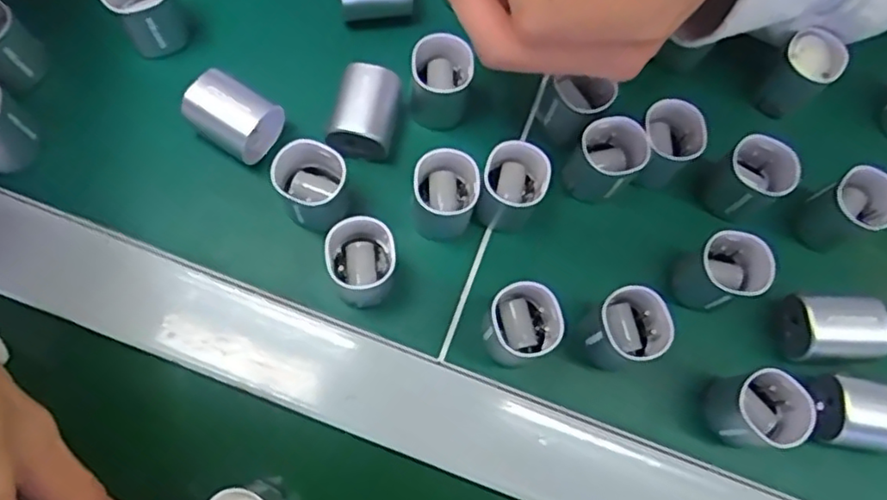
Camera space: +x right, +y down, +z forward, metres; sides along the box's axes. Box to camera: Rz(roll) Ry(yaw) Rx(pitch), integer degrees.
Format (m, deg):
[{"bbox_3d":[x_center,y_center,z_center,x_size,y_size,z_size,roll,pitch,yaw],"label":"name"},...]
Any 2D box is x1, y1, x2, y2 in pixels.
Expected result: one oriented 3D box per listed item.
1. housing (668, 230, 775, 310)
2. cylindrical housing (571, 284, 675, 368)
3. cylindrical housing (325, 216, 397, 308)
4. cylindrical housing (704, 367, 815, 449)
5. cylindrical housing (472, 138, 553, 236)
[{"bbox_3d":[0.124,0.010,0.289,0.034,0.030,0.030,-33,76,-11],"label":"housing"},{"bbox_3d":[0.077,0.036,0.282,0.032,0.037,0.030,0,72,-1],"label":"cylindrical housing"},{"bbox_3d":[-0.035,0.004,0.282,0.029,0.032,0.035,-17,73,-7],"label":"cylindrical housing"},{"bbox_3d":[0.132,0.068,0.273,0.027,0.035,0.030,-8,72,-4],"label":"cylindrical housing"},{"bbox_3d":[0.032,-0.029,0.297,0.029,0.033,0.031,0,72,-1],"label":"cylindrical housing"}]

